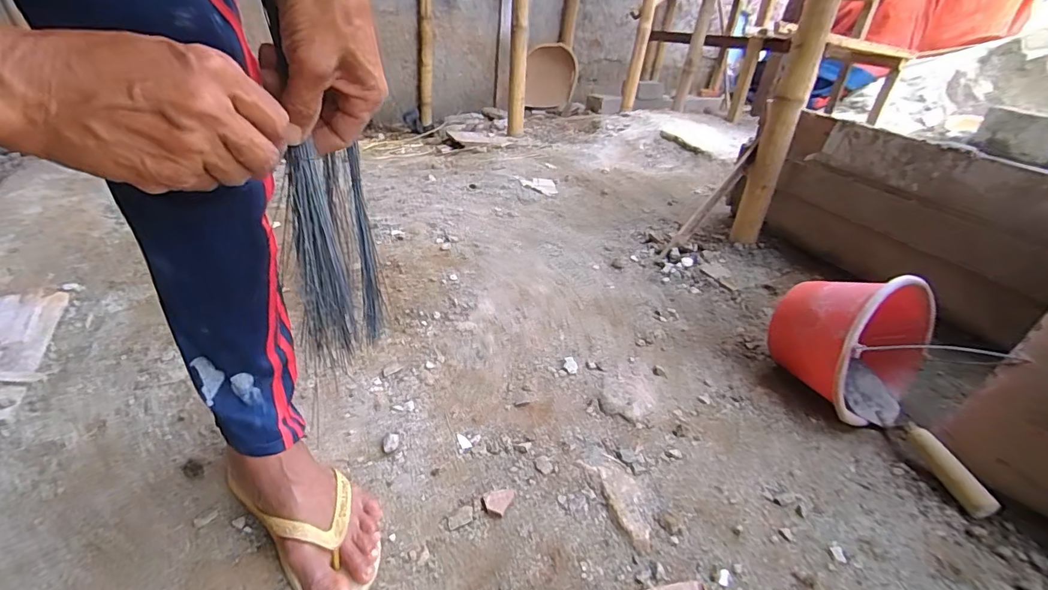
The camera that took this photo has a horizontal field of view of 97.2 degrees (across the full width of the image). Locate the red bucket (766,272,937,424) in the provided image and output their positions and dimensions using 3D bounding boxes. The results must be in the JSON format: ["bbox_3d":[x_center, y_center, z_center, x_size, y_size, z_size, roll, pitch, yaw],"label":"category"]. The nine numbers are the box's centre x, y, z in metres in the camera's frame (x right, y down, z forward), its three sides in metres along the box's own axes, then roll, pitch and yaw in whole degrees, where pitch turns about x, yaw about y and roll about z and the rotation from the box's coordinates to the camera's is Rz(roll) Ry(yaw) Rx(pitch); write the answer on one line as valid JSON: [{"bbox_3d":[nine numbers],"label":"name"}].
[{"bbox_3d":[0.540,0.065,0.779,0.239,0.212,0.204,-19,39,-34],"label":"red bucket"}]

